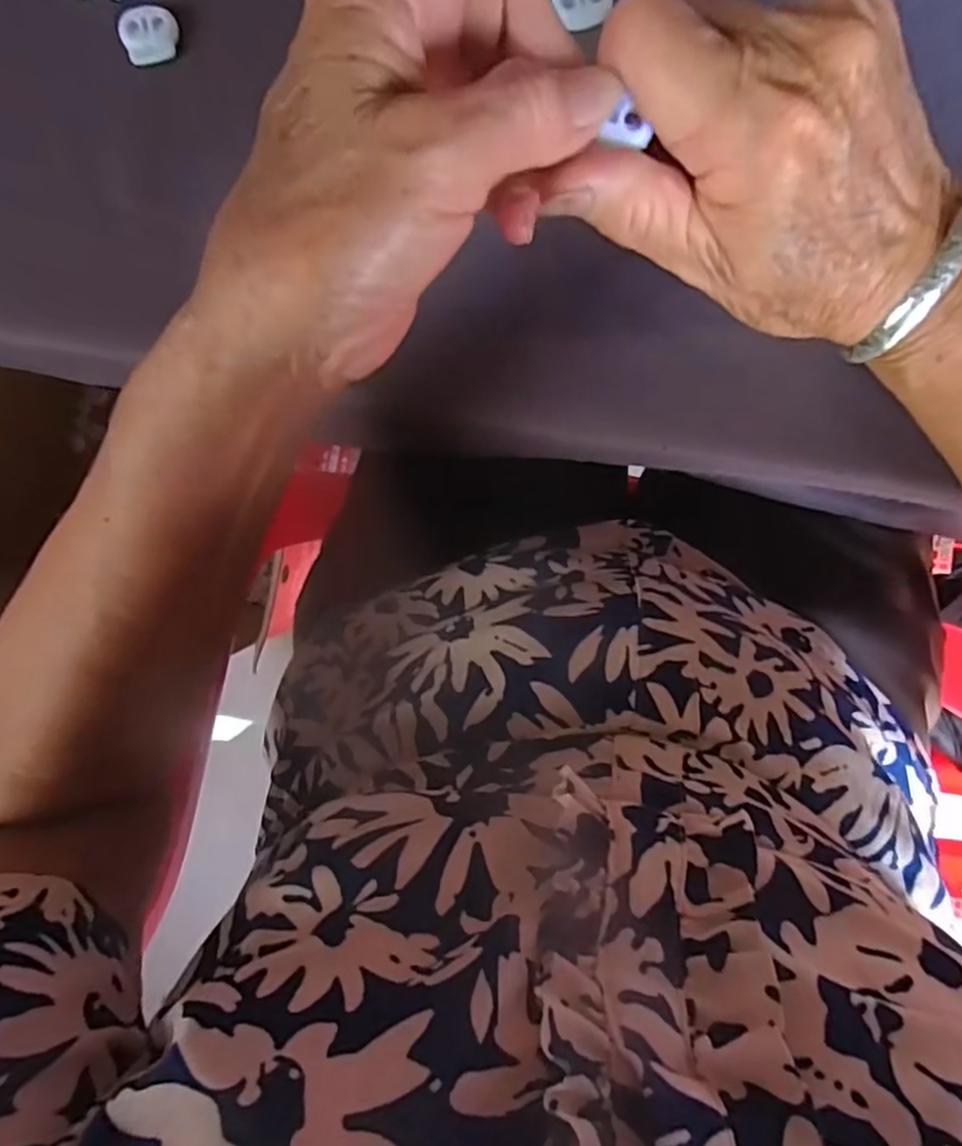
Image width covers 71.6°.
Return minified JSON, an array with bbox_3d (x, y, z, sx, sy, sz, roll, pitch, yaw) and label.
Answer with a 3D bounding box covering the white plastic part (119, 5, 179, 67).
[{"bbox_3d":[-0.130,-0.211,0.260,0.021,0.006,0.016,-2,94,5],"label":"white plastic part"}]

